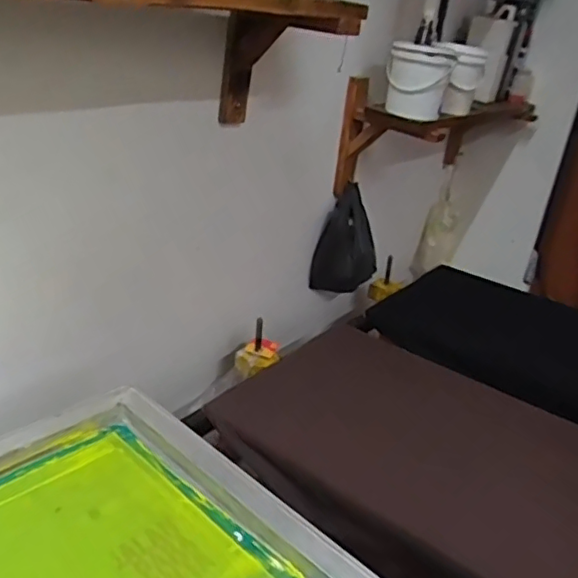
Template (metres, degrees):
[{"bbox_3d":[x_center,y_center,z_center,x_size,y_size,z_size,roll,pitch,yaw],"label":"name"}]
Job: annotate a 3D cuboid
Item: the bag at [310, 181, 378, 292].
[{"bbox_3d":[0.133,-0.101,1.361,0.143,0.241,0.071,14,27,8],"label":"bag"}]

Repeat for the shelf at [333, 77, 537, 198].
[{"bbox_3d":[0.341,-0.333,1.367,0.208,0.218,0.558,28,32,32],"label":"shelf"}]

